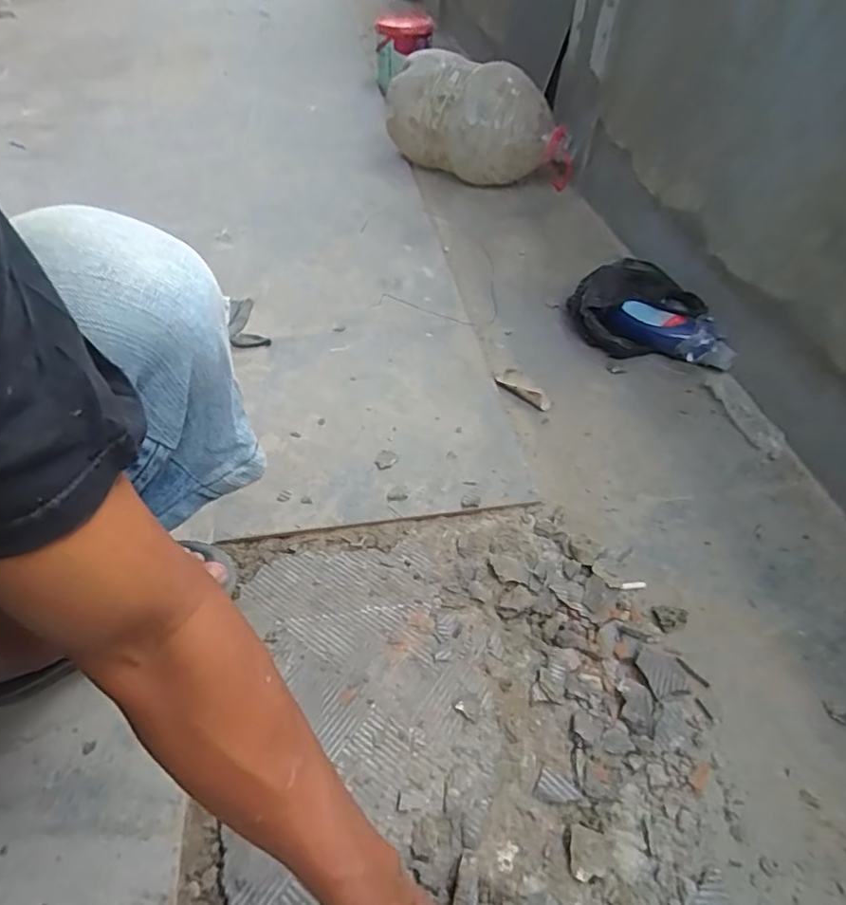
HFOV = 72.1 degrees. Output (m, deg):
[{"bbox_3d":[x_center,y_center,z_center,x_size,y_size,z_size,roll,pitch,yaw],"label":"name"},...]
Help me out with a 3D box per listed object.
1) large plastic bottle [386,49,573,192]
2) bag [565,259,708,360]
[{"bbox_3d":[0.129,-0.754,1.354,0.443,0.227,0.187,34,55,27],"label":"large plastic bottle"},{"bbox_3d":[0.347,-0.239,0.986,0.171,0.089,0.174,-18,51,-20],"label":"bag"}]

